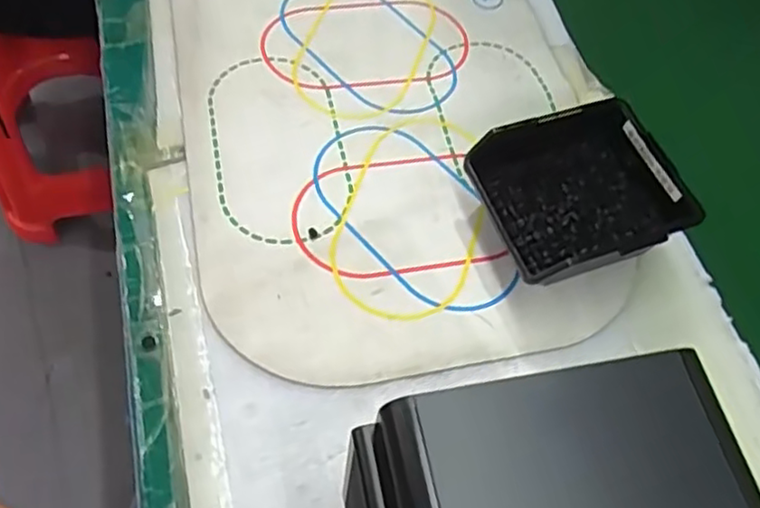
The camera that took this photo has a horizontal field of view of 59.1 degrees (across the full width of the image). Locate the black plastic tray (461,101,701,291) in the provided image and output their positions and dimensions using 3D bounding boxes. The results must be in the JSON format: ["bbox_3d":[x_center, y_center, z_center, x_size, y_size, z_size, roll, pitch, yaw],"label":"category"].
[{"bbox_3d":[0.146,-0.043,0.501,0.137,0.054,0.134,-11,61,-13],"label":"black plastic tray"}]

